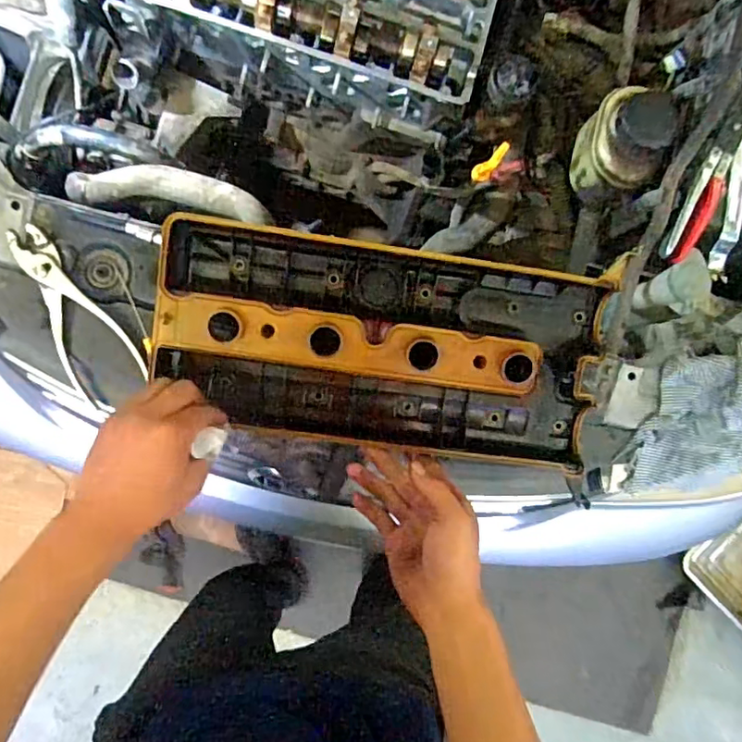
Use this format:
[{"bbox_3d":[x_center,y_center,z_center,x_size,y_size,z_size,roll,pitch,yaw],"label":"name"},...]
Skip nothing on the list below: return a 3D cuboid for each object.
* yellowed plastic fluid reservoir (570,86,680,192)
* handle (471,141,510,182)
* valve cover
[{"bbox_3d":[0.295,-0.264,0.677,0.086,0.092,0.103,21,84,-5],"label":"yellowed plastic fluid reservoir"},{"bbox_3d":[0.135,-0.236,0.649,0.021,0.075,0.017,38,82,-3],"label":"handle"},{"bbox_3d":[0.016,-0.023,0.576,0.437,0.085,0.194,9,85,-6],"label":"valve cover"}]

